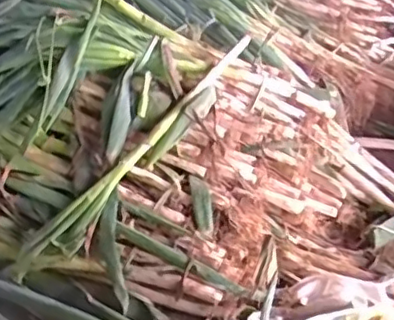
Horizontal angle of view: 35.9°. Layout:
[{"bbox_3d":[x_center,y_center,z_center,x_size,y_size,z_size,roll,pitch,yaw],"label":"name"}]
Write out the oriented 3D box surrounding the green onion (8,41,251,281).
[{"bbox_3d":[-0.102,-0.038,1.249,0.083,0.057,0.724,24,61,35],"label":"green onion"}]

